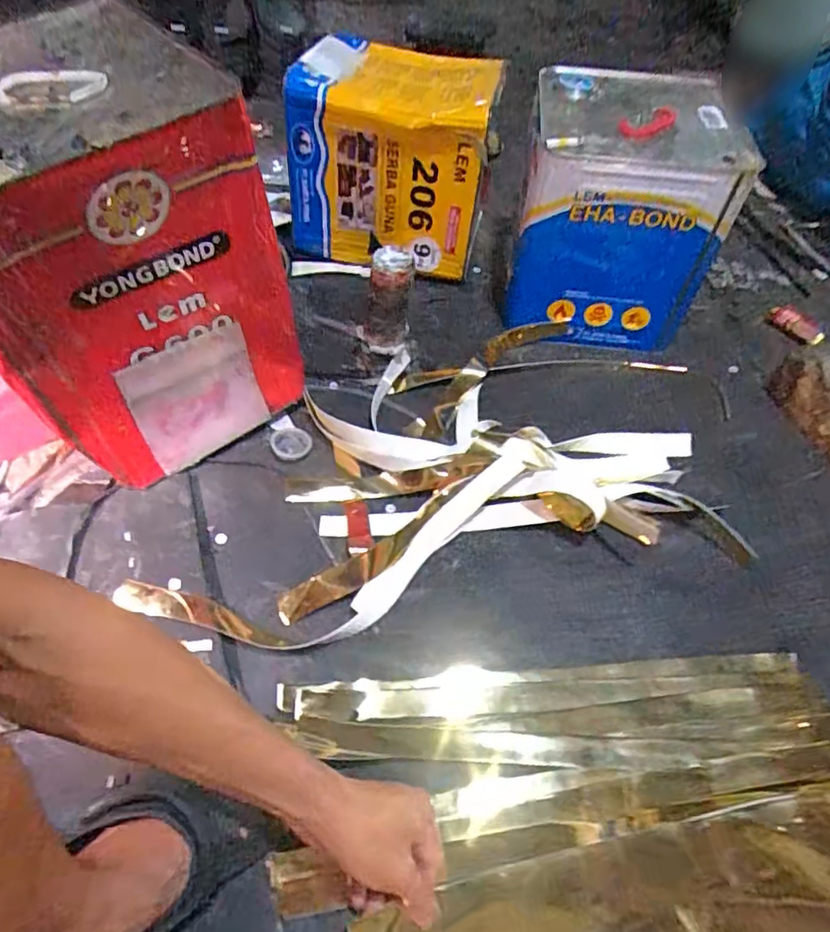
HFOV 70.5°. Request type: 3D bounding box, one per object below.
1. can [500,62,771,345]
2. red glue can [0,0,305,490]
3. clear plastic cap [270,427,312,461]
[{"bbox_3d":[0.261,-0.335,0.787,0.235,0.252,0.247,9,53,4],"label":"can"},{"bbox_3d":[-0.283,-0.186,0.591,0.259,0.358,0.242,-30,60,-23],"label":"red glue can"},{"bbox_3d":[-0.146,-0.026,0.692,0.050,0.010,0.042,24,56,15],"label":"clear plastic cap"}]

